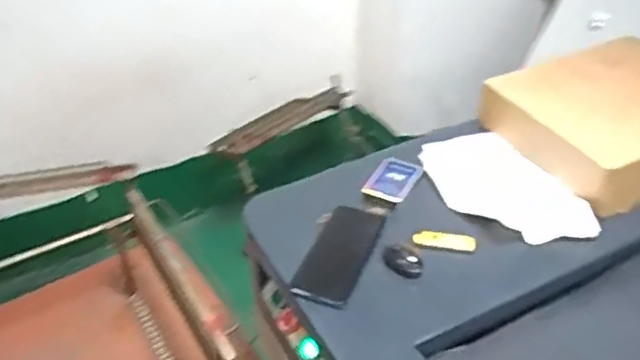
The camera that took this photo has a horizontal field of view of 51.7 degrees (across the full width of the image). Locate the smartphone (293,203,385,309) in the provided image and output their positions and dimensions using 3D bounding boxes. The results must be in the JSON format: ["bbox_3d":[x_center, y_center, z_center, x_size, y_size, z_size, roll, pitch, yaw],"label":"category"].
[{"bbox_3d":[0.030,0.092,0.862,0.072,0.015,0.159,21,51,14],"label":"smartphone"}]

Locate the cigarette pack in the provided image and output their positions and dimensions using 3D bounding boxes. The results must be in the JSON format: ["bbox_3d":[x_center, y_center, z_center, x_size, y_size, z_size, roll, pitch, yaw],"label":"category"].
[{"bbox_3d":[0.105,0.004,0.959,0.064,0.021,0.084,17,43,22],"label":"cigarette pack"}]

